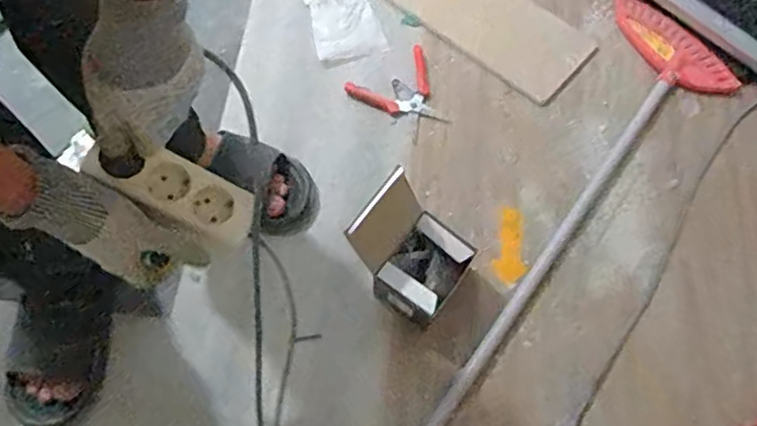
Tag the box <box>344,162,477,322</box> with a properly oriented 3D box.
[{"bbox_3d":[0.044,0.052,0.779,0.137,0.166,0.127,38,73,15],"label":"box"}]

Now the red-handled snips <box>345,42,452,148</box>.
[{"bbox_3d":[0.040,-0.181,0.959,0.138,0.012,0.143,-28,70,-11],"label":"red-handled snips"}]

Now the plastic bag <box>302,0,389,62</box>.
[{"bbox_3d":[-0.060,-0.327,1.032,0.112,0.012,0.163,-14,68,-5],"label":"plastic bag"}]

